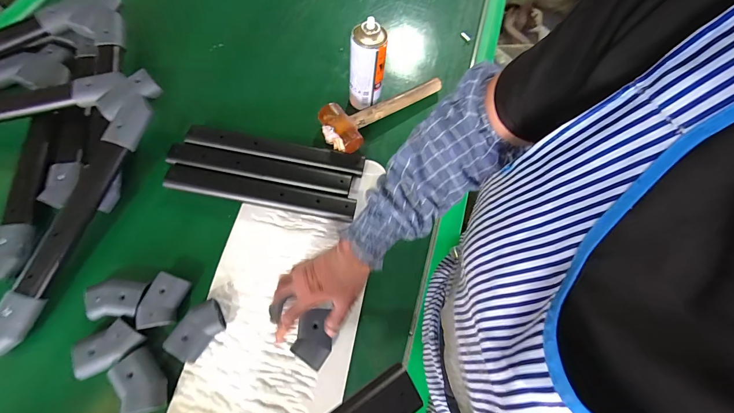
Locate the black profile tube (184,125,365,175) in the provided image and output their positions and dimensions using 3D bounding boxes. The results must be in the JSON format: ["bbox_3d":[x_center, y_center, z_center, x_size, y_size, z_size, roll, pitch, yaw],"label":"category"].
[{"bbox_3d":[-0.172,-0.107,0.614,0.331,0.031,0.047,11,65,1],"label":"black profile tube"}]

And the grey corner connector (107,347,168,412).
[{"bbox_3d":[-0.307,0.242,0.444,0.052,0.032,0.082,-33,72,-18],"label":"grey corner connector"}]

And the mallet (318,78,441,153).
[{"bbox_3d":[0.029,-0.215,0.667,0.284,0.049,0.103,-38,73,-19],"label":"mallet"}]

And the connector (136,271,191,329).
[{"bbox_3d":[-0.303,0.143,0.485,0.052,0.037,0.077,14,65,2],"label":"connector"}]

